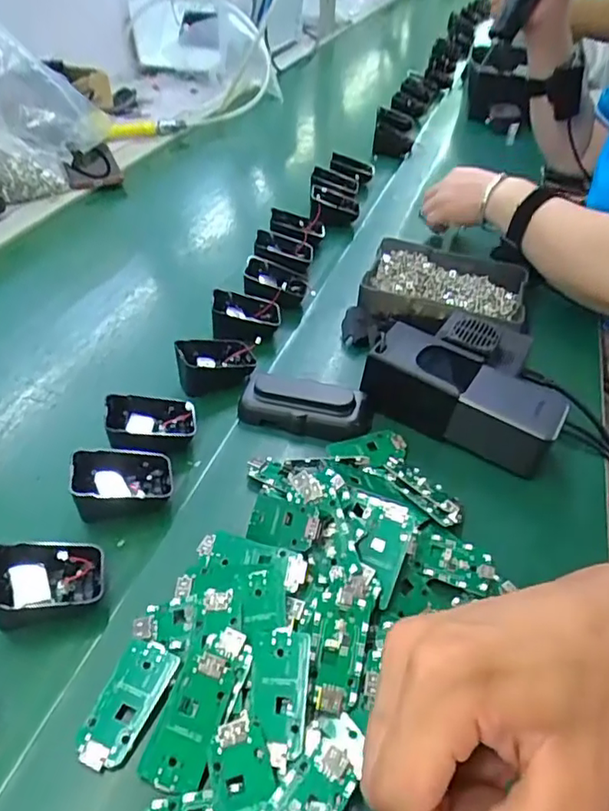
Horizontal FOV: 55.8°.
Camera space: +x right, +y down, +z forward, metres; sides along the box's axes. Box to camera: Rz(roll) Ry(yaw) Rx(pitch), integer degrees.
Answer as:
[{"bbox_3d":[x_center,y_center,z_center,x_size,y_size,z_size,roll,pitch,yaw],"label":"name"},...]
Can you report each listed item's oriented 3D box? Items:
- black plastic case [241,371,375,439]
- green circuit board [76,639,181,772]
[{"bbox_3d":[0.000,0.002,0.481,0.107,0.033,0.047,11,45,8],"label":"black plastic case"},{"bbox_3d":[-0.096,0.160,0.311,0.029,0.005,0.064,17,46,14],"label":"green circuit board"}]

